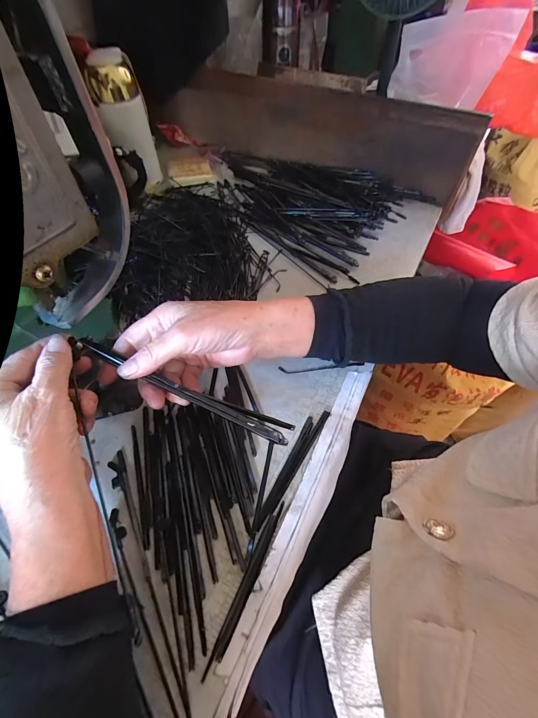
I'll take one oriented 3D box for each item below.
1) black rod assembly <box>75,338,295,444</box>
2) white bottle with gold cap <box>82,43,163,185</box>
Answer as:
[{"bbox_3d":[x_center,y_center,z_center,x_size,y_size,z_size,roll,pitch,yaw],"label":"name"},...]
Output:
[{"bbox_3d":[-0.070,0.024,0.247,0.184,0.005,0.022,22,33,3],"label":"black rod assembly"},{"bbox_3d":[-0.203,-0.334,0.452,0.068,0.146,0.048,-21,57,-15],"label":"white bottle with gold cap"}]

